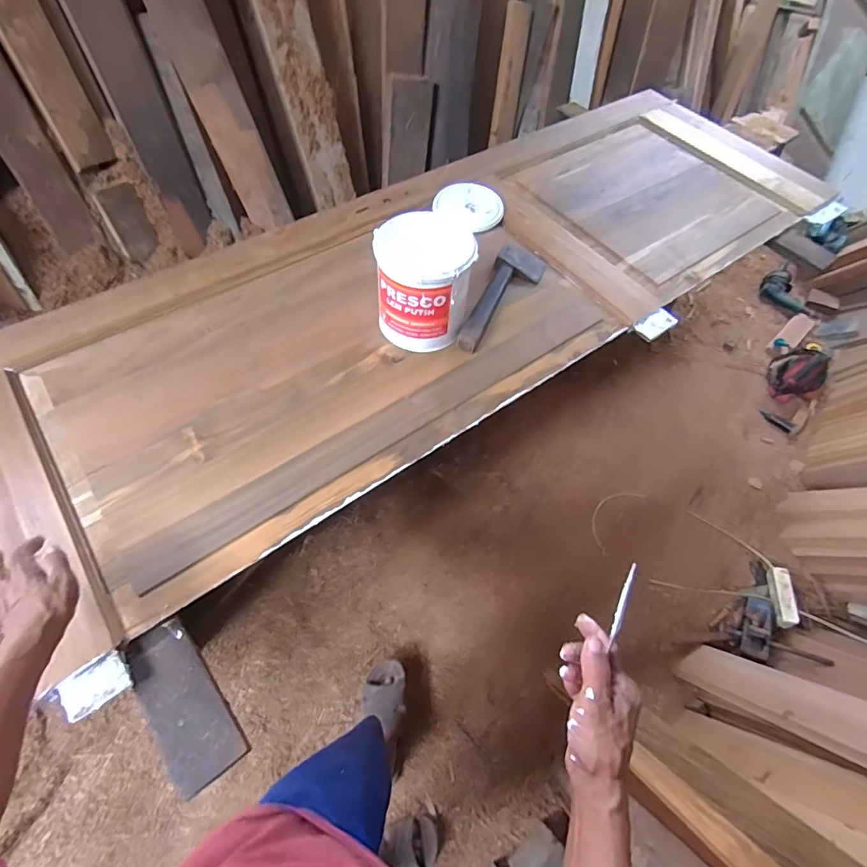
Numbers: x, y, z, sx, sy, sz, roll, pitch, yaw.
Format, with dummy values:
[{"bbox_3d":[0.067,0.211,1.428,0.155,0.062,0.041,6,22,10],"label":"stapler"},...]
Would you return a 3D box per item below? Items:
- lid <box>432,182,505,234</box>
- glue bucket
[{"bbox_3d":[0.095,-0.578,1.208,0.175,0.016,0.175,2,59,-3],"label":"lid"},{"bbox_3d":[-0.020,-0.281,0.915,0.166,0.197,0.158,2,59,-3],"label":"glue bucket"}]

